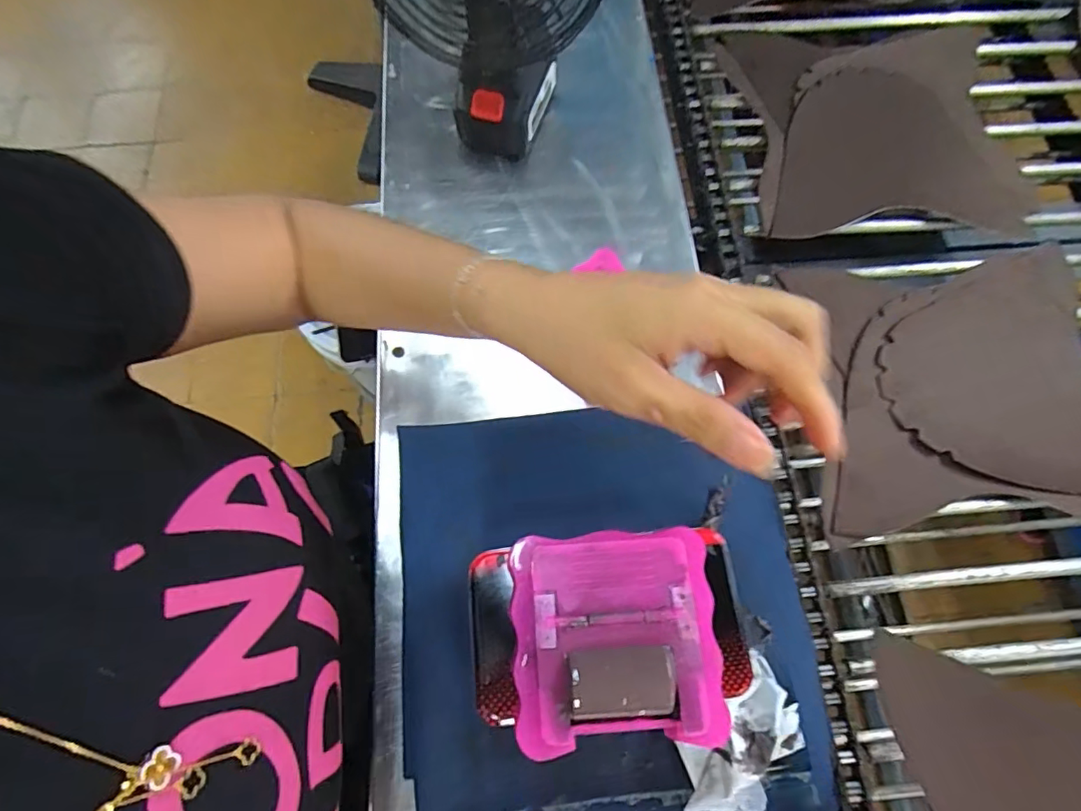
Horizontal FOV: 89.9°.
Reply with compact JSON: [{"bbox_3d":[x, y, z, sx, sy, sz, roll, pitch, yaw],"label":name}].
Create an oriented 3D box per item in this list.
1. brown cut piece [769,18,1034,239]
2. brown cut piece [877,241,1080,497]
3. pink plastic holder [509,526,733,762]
[{"bbox_3d":[0.371,-0.303,0.594,0.287,0.027,0.268,-2,75,-6],"label":"brown cut piece"},{"bbox_3d":[0.422,-0.013,0.483,0.214,0.012,0.240,-13,71,-5],"label":"brown cut piece"},{"bbox_3d":[0.040,0.122,0.287,0.106,0.010,0.103,-4,71,-2],"label":"pink plastic holder"}]

